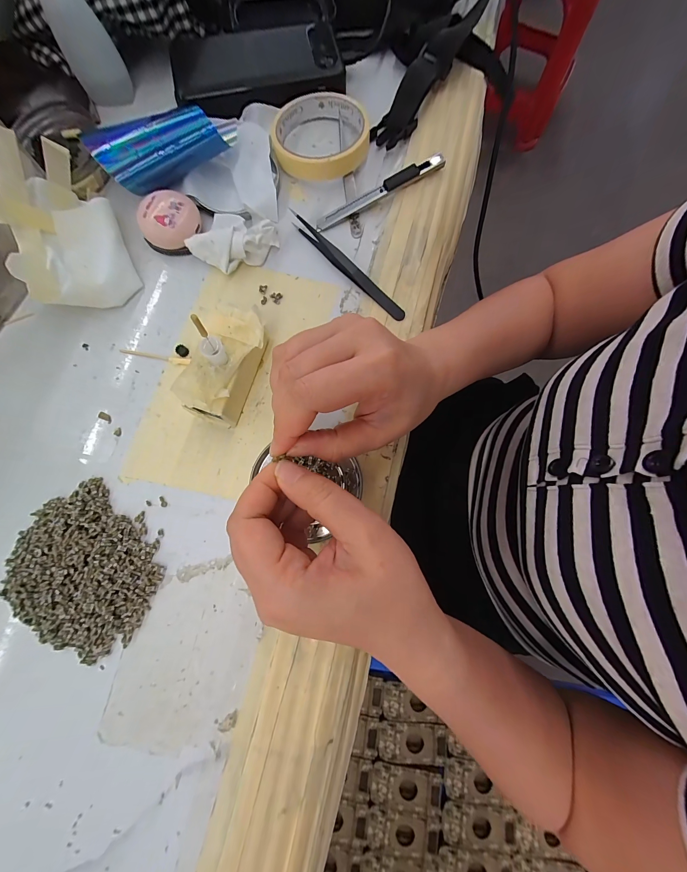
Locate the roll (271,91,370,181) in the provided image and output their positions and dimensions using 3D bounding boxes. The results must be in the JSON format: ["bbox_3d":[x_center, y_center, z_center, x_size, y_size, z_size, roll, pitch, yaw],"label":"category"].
[{"bbox_3d":[-0.022,-0.275,0.273,0.085,0.020,0.087,0,79,-1],"label":"roll"}]

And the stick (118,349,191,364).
[{"bbox_3d":[-0.152,-0.064,0.241,0.058,0.004,0.005,9,79,1],"label":"stick"}]

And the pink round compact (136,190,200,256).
[{"bbox_3d":[-0.145,-0.179,0.253,0.044,0.023,0.042,0,79,-1],"label":"pink round compact"}]

